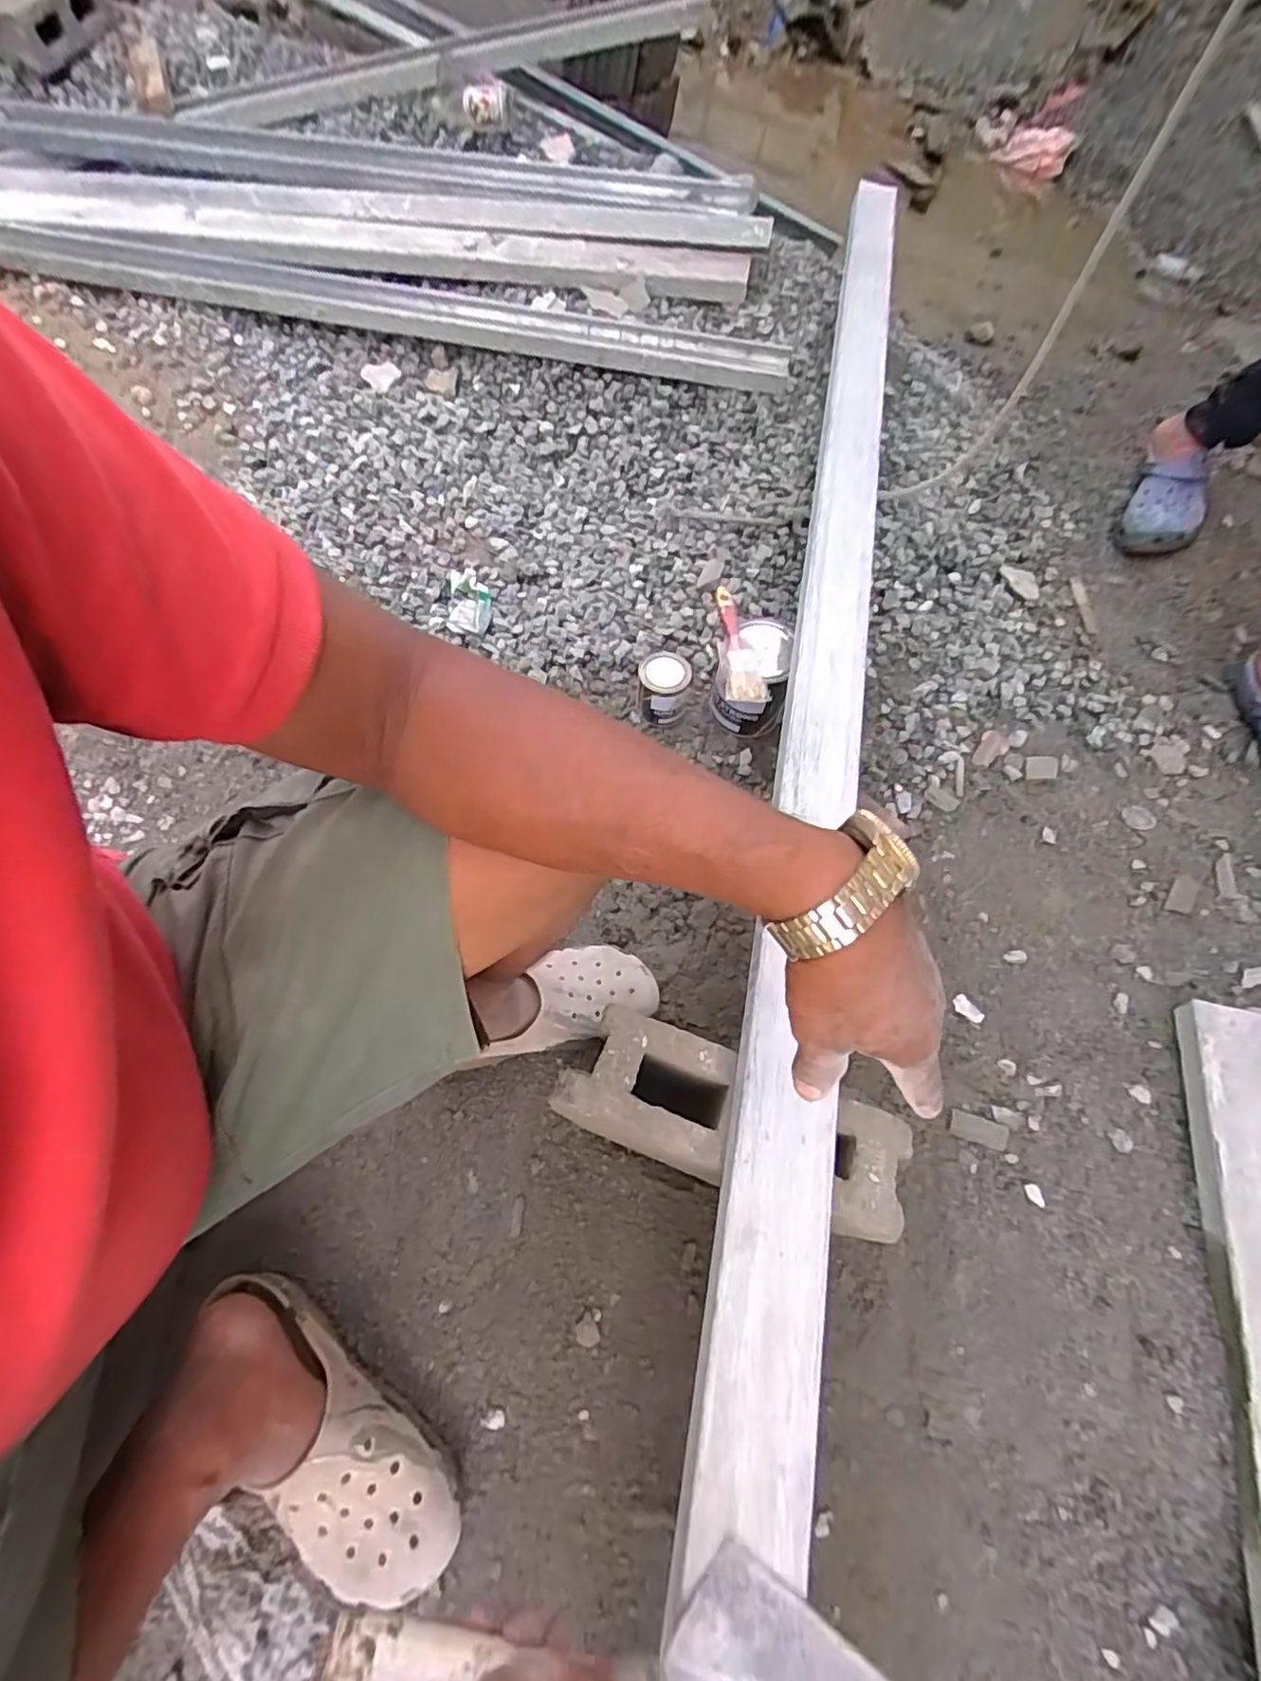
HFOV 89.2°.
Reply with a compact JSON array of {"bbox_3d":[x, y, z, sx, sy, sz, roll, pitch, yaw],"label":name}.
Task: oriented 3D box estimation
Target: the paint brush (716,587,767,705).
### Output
[{"bbox_3d":[0.141,-0.249,0.821,0.047,0.023,0.174,3,62,-9],"label":"paint brush"}]

